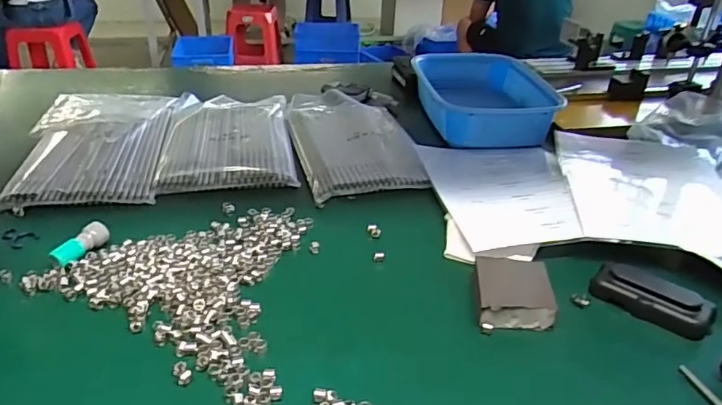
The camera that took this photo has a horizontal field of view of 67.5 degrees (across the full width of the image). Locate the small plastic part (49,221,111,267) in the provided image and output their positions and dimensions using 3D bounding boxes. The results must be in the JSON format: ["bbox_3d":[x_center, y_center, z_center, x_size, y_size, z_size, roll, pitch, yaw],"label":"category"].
[{"bbox_3d":[-0.291,0.043,0.563,0.021,0.017,0.060,15,33,19],"label":"small plastic part"}]

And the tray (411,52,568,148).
[{"bbox_3d":[0.210,-0.172,0.937,0.216,0.089,0.277,-1,30,-5],"label":"tray"}]

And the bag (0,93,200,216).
[{"bbox_3d":[-0.374,-0.097,0.774,0.197,0.027,0.336,-1,31,-6],"label":"bag"}]

